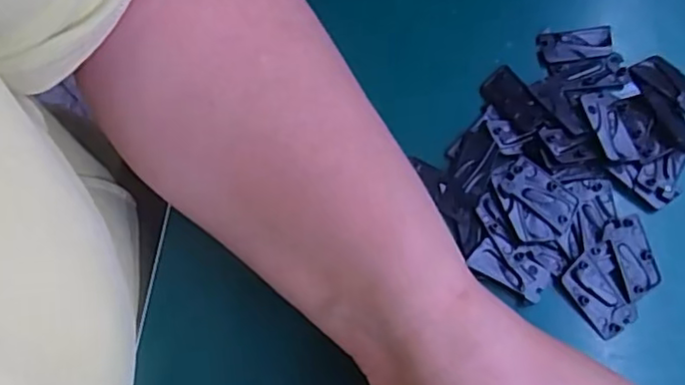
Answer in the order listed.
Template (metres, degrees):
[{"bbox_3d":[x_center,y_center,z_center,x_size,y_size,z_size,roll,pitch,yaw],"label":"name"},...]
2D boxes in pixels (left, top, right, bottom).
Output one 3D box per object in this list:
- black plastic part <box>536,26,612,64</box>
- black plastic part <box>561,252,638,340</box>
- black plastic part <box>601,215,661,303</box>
[{"bbox_3d":[0.110,-0.070,0.300,0.034,0.004,0.015,-9,74,-1],"label":"black plastic part"},{"bbox_3d":[0.107,0.043,0.267,0.019,0.005,0.033,-36,76,-8],"label":"black plastic part"},{"bbox_3d":[0.123,0.028,0.271,0.018,0.004,0.034,-19,91,-4],"label":"black plastic part"}]

